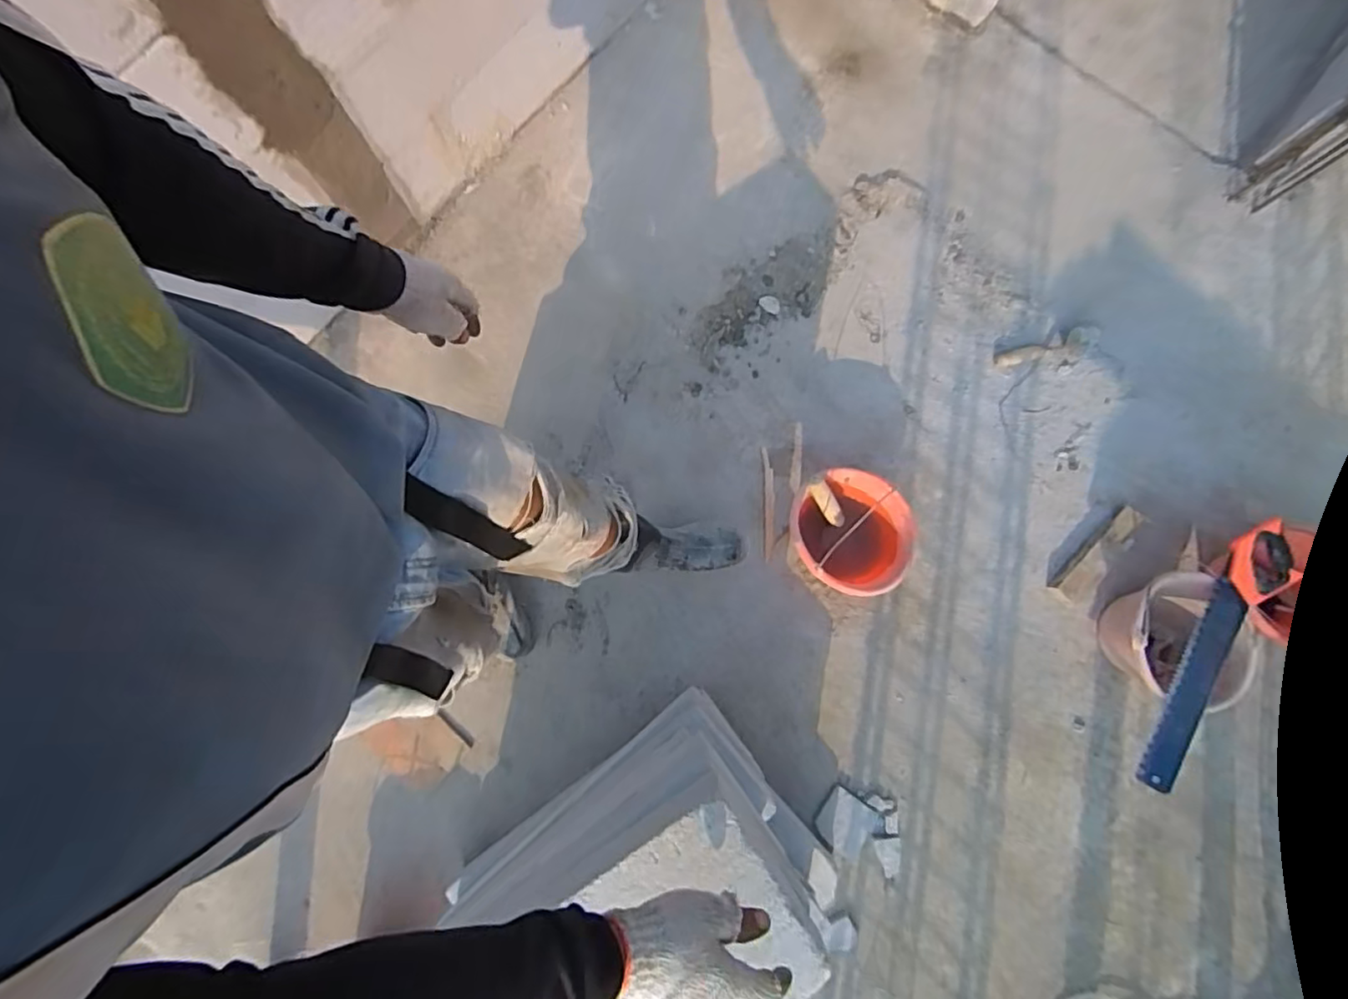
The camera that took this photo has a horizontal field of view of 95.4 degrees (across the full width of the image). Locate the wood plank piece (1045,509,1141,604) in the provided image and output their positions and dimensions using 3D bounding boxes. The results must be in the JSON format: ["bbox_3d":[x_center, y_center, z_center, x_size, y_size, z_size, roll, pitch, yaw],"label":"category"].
[{"bbox_3d":[0.955,0.125,1.380,0.269,0.024,0.064,-43,81,-10],"label":"wood plank piece"}]

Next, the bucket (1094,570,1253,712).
[{"bbox_3d":[0.993,0.276,1.261,0.220,0.198,0.251,11,80,2],"label":"bucket"}]

